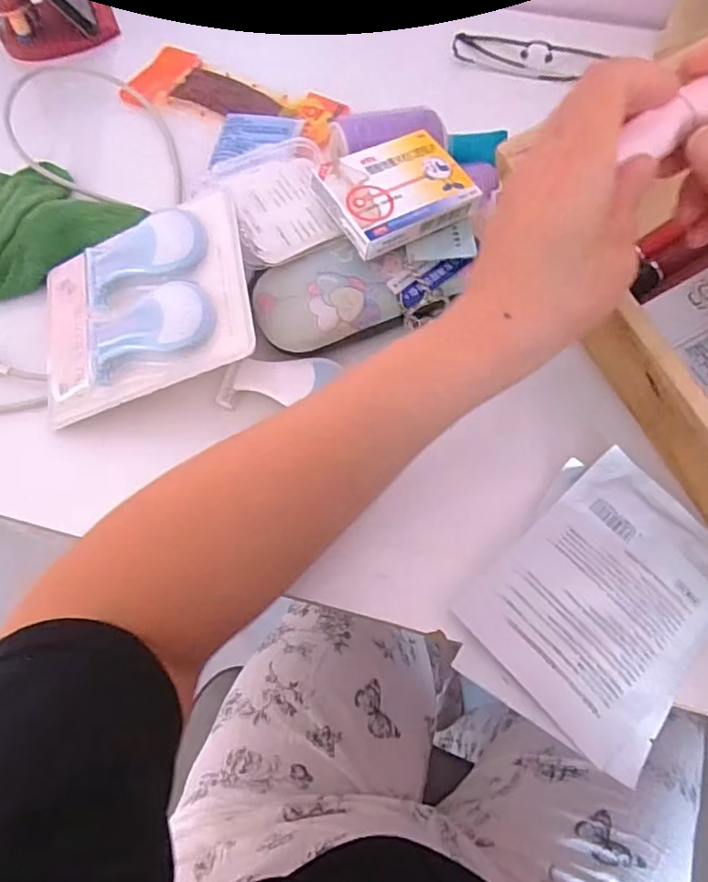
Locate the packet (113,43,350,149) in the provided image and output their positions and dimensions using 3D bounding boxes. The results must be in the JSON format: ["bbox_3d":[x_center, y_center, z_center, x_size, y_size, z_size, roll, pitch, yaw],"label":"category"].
[{"bbox_3d":[-0.094,-0.264,0.433,0.170,0.008,0.070,23,69,10],"label":"packet"}]

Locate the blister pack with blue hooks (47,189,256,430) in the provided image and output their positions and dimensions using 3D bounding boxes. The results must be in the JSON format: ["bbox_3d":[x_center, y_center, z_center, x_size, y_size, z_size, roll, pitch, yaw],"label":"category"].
[{"bbox_3d":[-0.124,-0.071,0.307,0.137,0.020,0.105,-19,72,11],"label":"blister pack with blue hooks"}]

